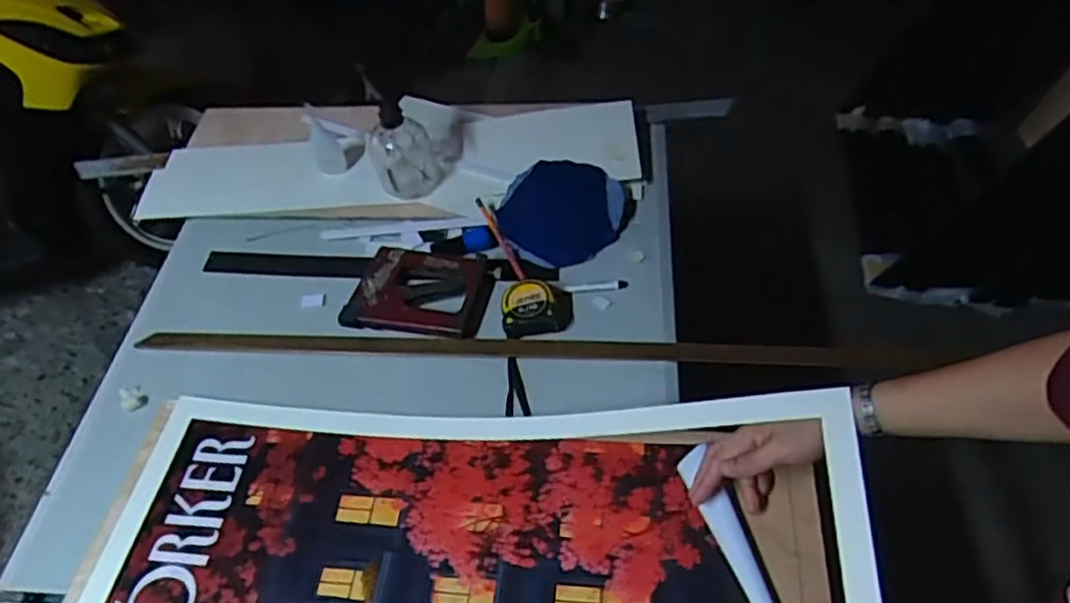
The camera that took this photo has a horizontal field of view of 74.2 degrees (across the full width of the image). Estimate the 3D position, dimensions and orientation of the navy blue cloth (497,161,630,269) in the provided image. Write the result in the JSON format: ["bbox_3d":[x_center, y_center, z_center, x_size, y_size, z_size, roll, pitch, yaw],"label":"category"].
[{"bbox_3d":[0.037,-0.125,0.972,0.159,0.031,0.159,7,53,11],"label":"navy blue cloth"}]

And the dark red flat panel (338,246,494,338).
[{"bbox_3d":[-0.146,-0.016,0.906,0.171,0.016,0.129,8,53,11],"label":"dark red flat panel"}]

